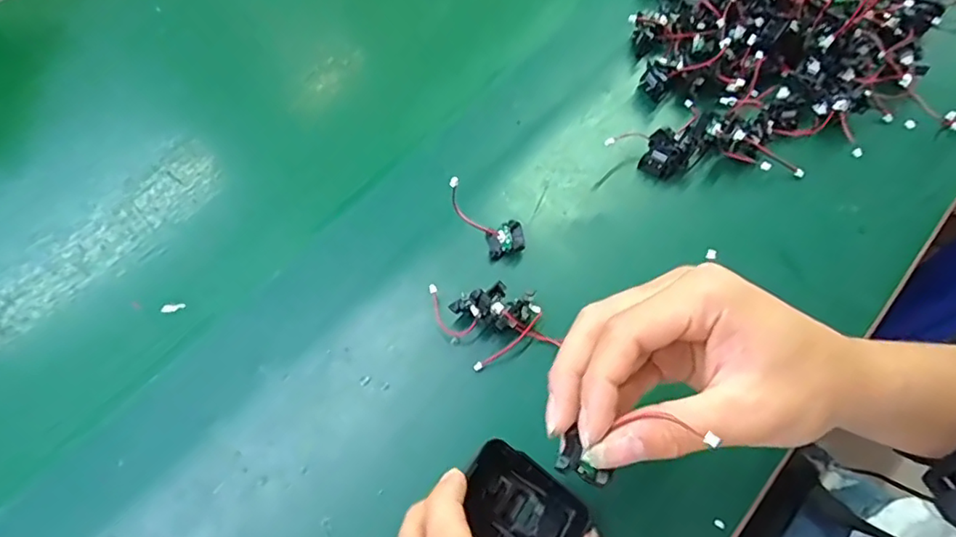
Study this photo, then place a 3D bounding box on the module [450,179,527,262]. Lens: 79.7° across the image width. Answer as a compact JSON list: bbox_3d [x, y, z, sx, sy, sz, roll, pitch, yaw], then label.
[{"bbox_3d":[0.003,-0.031,0.366,0.061,0.012,0.026,41,69,-5],"label":"module"}]

